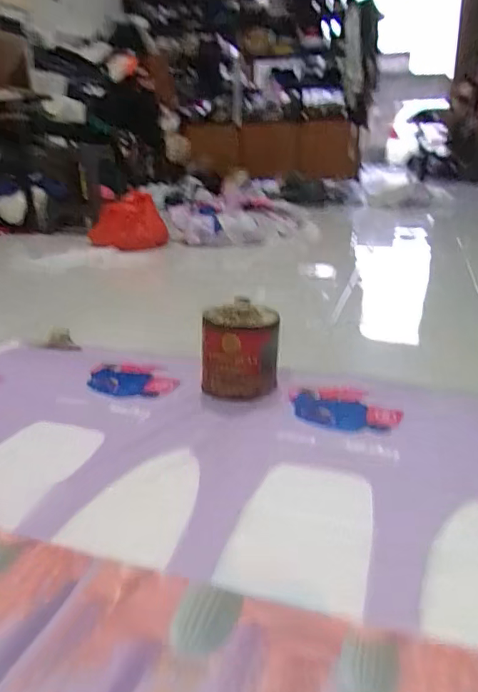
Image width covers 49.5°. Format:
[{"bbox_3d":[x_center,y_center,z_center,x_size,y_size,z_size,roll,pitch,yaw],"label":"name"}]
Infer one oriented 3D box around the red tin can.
[{"bbox_3d":[0.003,0.004,1.027,0.143,0.153,0.159,-1,22,2],"label":"red tin can"}]

